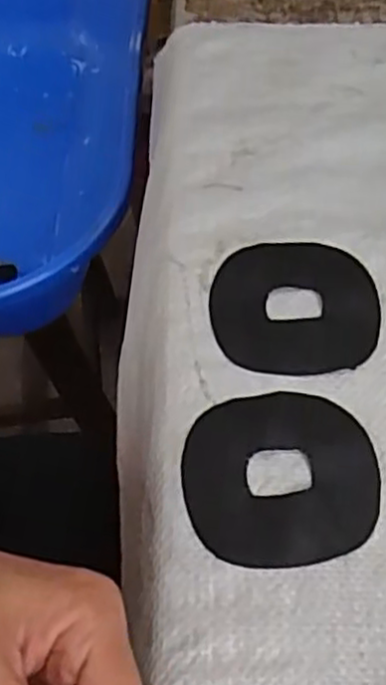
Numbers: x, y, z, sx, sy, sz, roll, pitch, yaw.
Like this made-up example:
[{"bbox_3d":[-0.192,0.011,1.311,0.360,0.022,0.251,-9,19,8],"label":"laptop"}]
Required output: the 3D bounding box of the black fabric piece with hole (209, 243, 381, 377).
[{"bbox_3d":[0.050,-0.018,0.354,0.080,0.004,0.076,4,57,6],"label":"black fabric piece with hole"}]

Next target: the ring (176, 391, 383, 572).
[{"bbox_3d":[0.038,0.056,0.307,0.080,0.004,0.074,-9,56,-3],"label":"ring"}]

